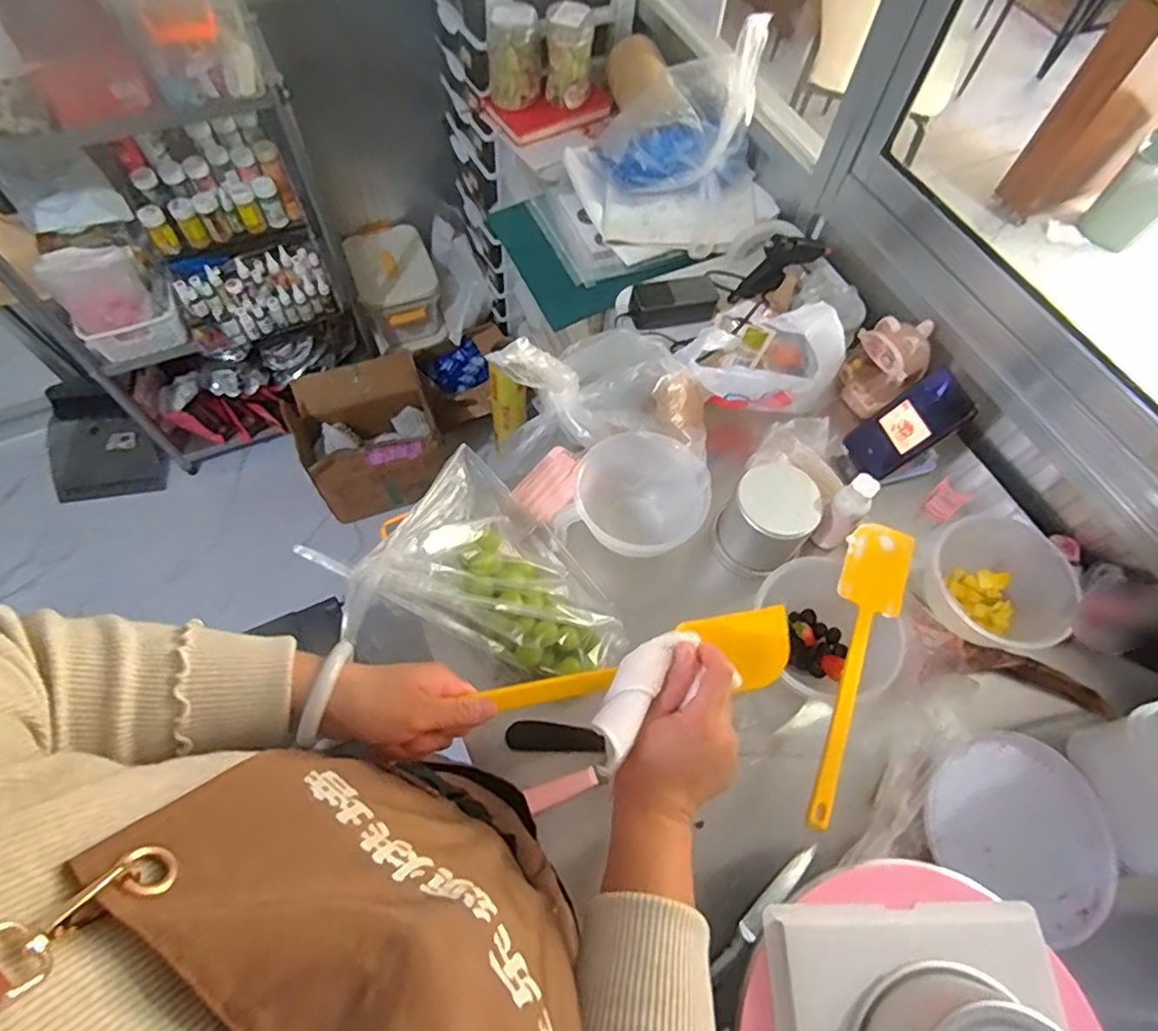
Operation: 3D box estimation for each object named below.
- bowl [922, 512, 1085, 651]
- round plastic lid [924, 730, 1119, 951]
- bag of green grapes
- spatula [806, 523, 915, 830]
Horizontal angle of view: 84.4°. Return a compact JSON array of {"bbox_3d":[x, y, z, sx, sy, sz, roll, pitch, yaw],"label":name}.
[{"bbox_3d":[0.489,0.086,0.759,0.163,0.080,0.158,1,63,-2],"label":"bowl"},{"bbox_3d":[0.467,0.320,0.666,0.182,0.020,0.176,1,63,-2],"label":"round plastic lid"},{"bbox_3d":[-0.107,0.085,0.652,0.230,0.116,0.249,-38,71,-20],"label":"bag of green grapes"},{"bbox_3d":[0.285,0.149,0.652,0.068,0.012,0.331,21,64,8],"label":"spatula"}]

